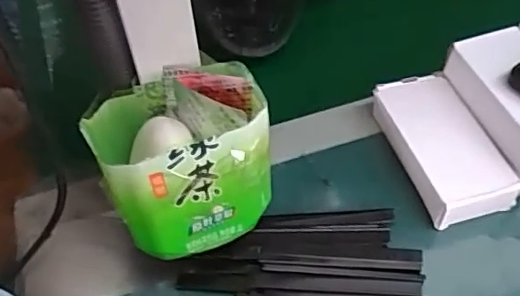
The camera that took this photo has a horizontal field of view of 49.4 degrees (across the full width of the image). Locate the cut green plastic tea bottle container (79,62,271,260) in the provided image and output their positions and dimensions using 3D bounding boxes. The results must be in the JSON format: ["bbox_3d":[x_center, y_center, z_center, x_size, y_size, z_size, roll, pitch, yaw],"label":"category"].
[{"bbox_3d":[-0.048,0.005,0.364,0.107,0.086,0.089,-23,54,-15],"label":"cut green plastic tea bottle container"}]

